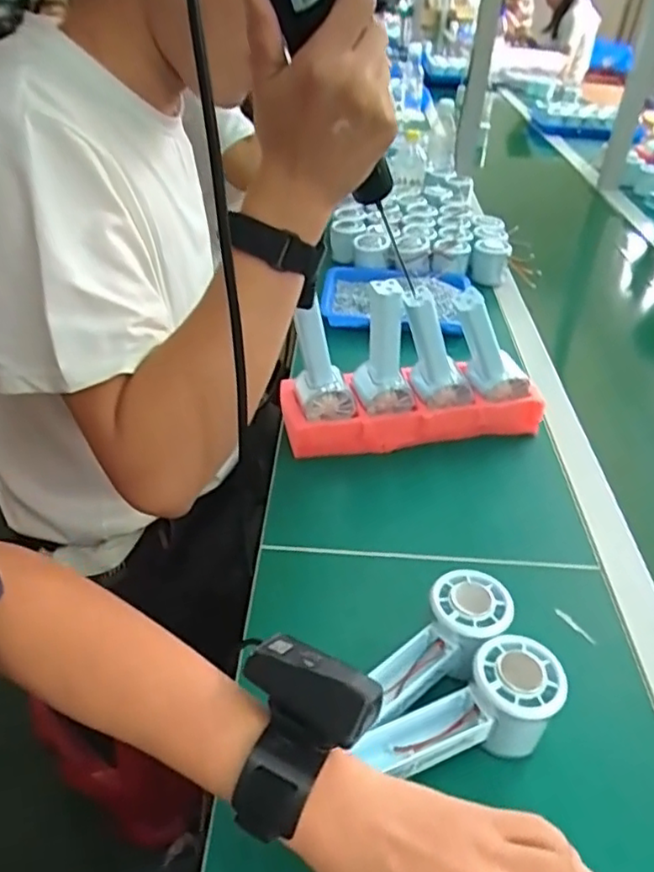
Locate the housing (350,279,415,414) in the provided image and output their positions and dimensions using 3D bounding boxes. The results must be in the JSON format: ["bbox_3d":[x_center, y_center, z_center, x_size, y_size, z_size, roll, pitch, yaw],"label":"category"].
[{"bbox_3d":[0.061,-0.084,0.648,0.052,0.139,0.054,-5,38,-12],"label":"housing"}]

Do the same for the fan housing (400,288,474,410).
[{"bbox_3d":[0.108,-0.093,0.662,0.060,0.140,0.054,-13,38,12],"label":"fan housing"}]

